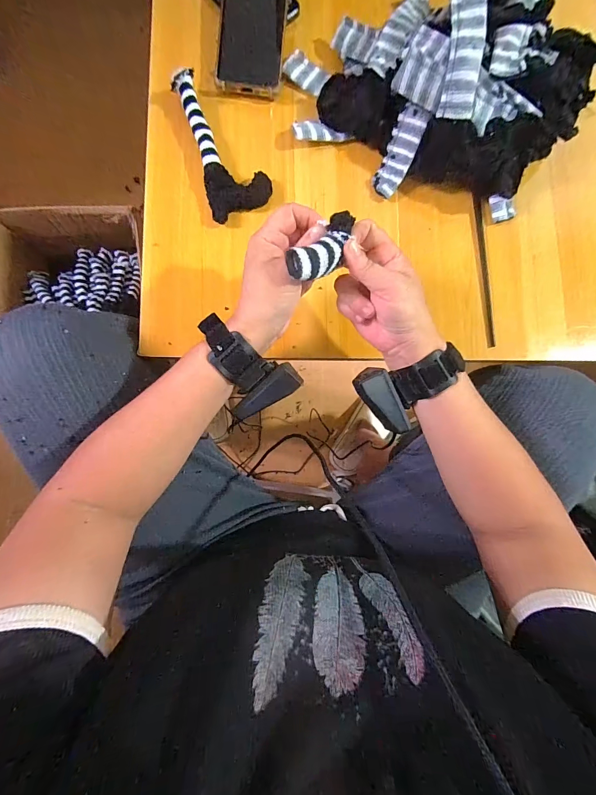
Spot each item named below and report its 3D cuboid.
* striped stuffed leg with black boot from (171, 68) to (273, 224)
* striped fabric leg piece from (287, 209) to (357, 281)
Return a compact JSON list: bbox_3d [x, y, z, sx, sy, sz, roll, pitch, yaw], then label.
[{"bbox_3d":[-0.083,-0.288,0.383,0.073,0.030,0.160,-18,85,-8],"label":"striped stuffed leg with black boot"},{"bbox_3d":[0.022,-0.120,0.277,0.028,0.026,0.070,38,72,0],"label":"striped fabric leg piece"}]

